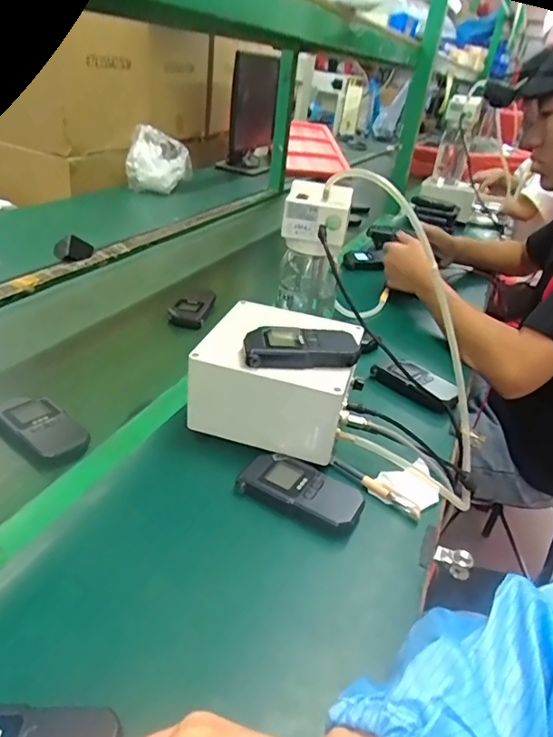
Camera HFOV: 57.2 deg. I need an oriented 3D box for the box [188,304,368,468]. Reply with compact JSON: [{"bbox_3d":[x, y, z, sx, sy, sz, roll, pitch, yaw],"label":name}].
[{"bbox_3d":[0.002,0.012,0.576,0.153,0.109,0.164,14,32,9],"label":"box"}]

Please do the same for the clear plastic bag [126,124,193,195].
[{"bbox_3d":[-0.324,-0.578,1.411,0.179,0.149,0.081,0,32,-12],"label":"clear plastic bag"}]

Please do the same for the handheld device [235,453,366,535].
[{"bbox_3d":[0.026,0.121,0.497,0.117,0.022,0.060,20,33,19],"label":"handheld device"}]

